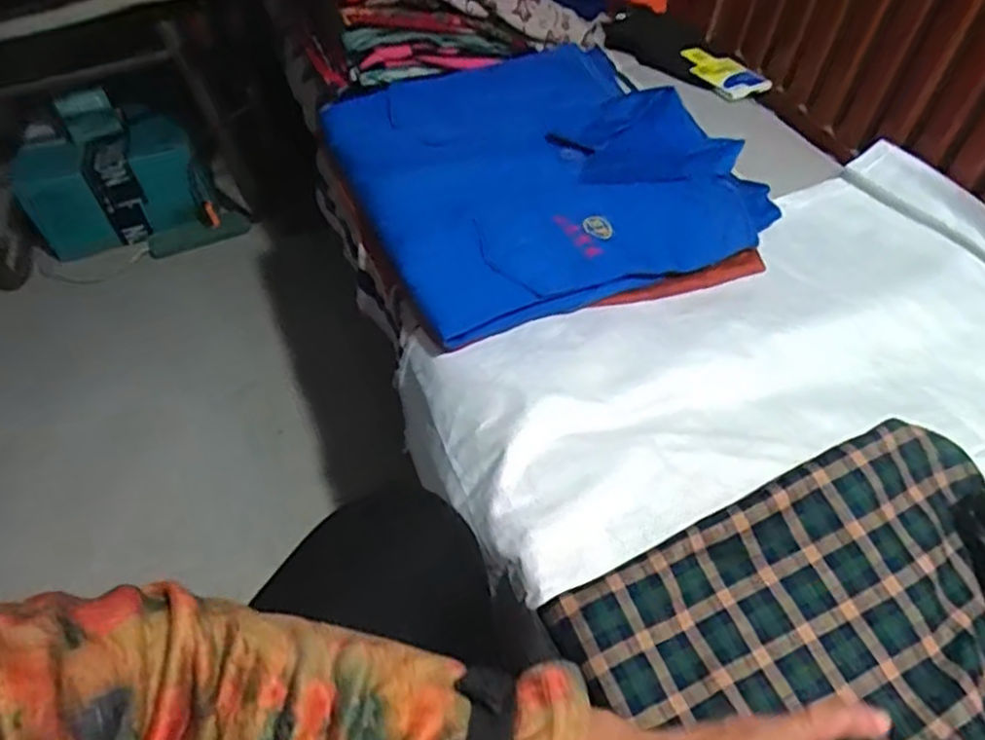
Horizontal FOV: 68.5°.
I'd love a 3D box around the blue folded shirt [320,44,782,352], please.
[{"bbox_3d":[0.046,-0.199,0.705,0.347,0.029,0.352,-19,52,-9],"label":"blue folded shirt"}]

